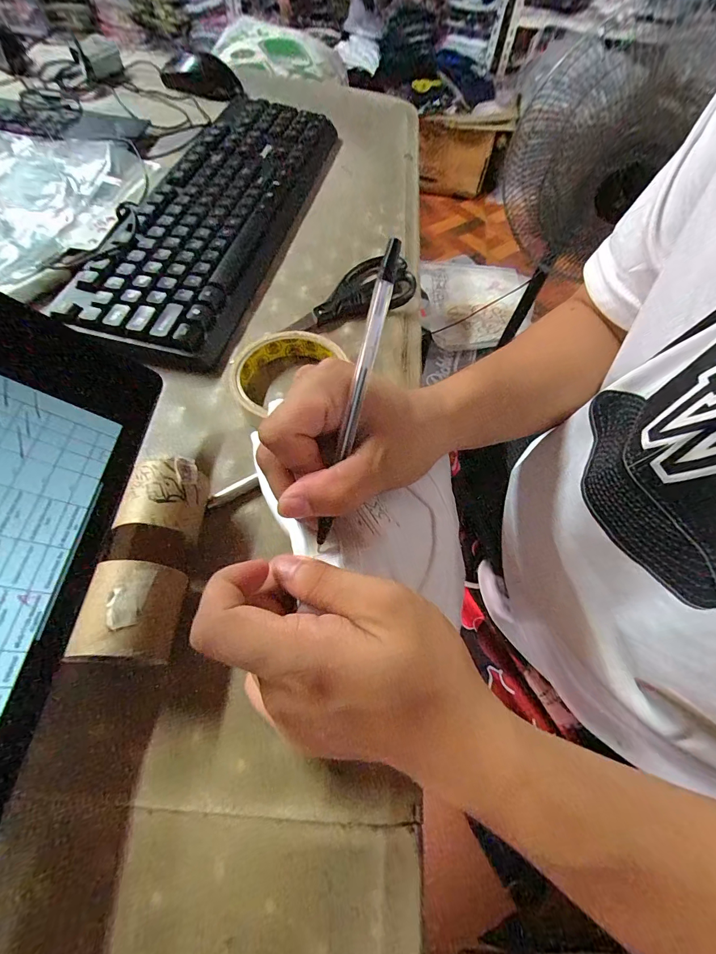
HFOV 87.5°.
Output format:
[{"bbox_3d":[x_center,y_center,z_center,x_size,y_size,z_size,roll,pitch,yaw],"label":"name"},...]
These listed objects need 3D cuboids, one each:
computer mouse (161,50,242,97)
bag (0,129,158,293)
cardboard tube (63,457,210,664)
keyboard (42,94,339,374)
[{"bbox_3d":[-0.216,-0.553,0.506,0.105,0.044,0.053,32,64,15],"label":"computer mouse"},{"bbox_3d":[-0.343,-0.283,0.359,0.225,0.023,0.237,18,62,8],"label":"bag"},{"bbox_3d":[-0.106,0.044,0.204,0.038,0.046,0.103,0,61,-2],"label":"cardboard tube"},{"bbox_3d":[-0.136,-0.278,0.387,0.141,0.038,0.424,10,61,3],"label":"keyboard"}]

